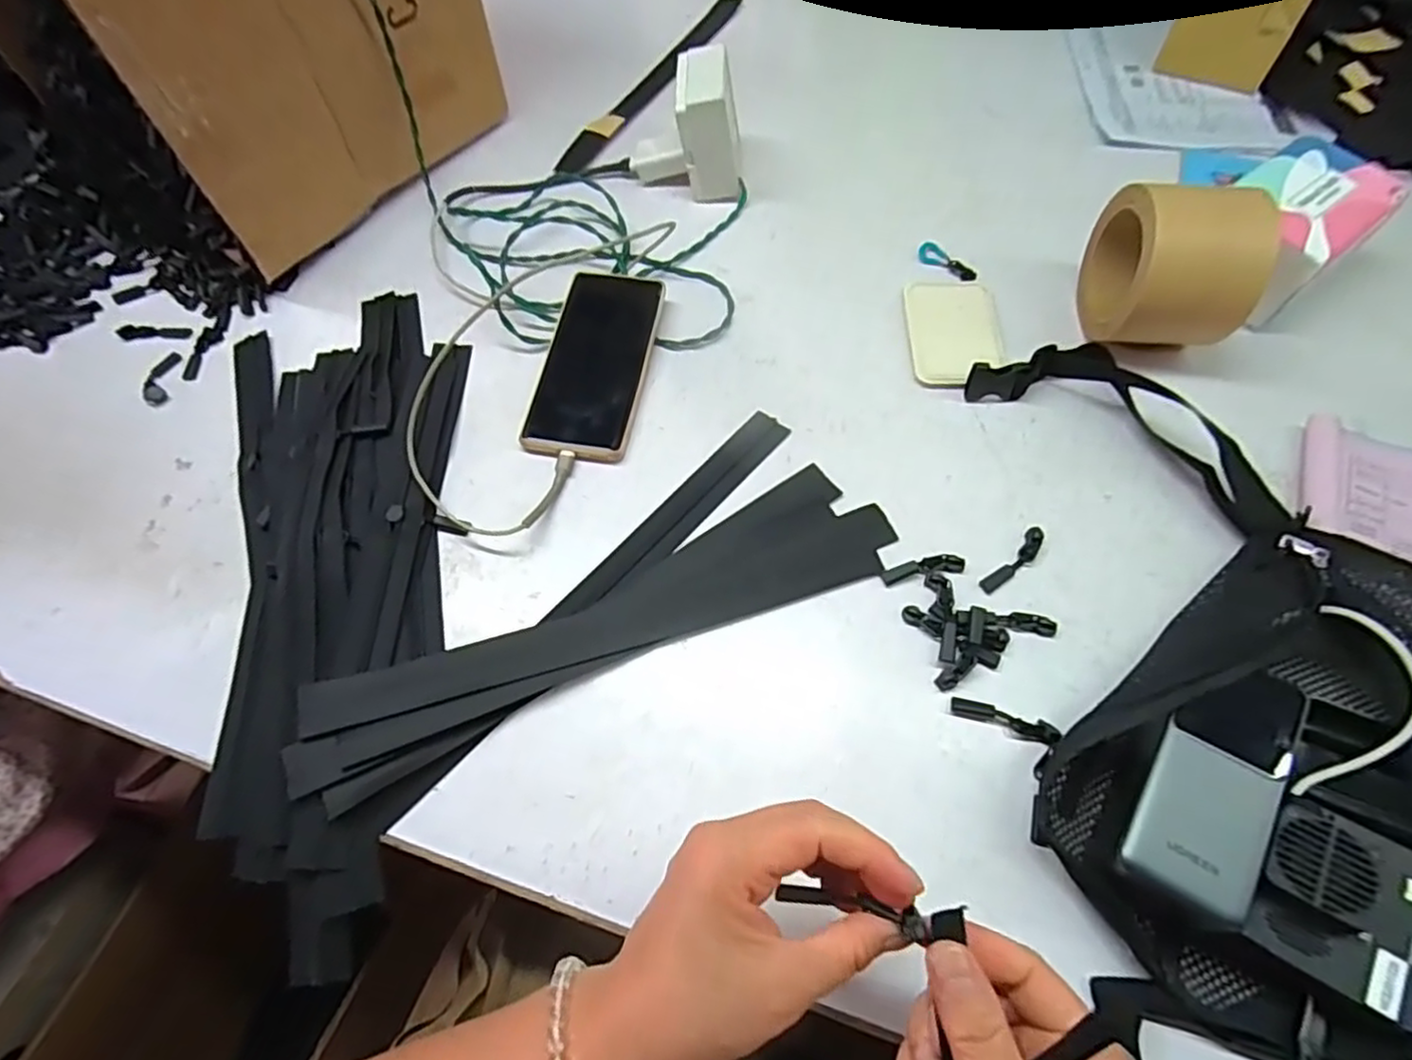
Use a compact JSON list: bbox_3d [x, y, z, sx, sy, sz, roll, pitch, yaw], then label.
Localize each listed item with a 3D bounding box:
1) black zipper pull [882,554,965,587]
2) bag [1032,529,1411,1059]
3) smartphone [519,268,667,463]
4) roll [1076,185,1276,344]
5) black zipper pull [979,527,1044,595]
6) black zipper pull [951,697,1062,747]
[{"bbox_3d":[0.140,0.025,0.426,0.052,0.005,0.013,-10,63,-3],"label":"black zipper pull"},{"bbox_3d":[0.317,0.133,0.338,0.282,0.055,0.201,-36,67,-15],"label":"bag"},{"bbox_3d":[-0.083,-0.131,0.504,0.076,0.018,0.169,9,69,5],"label":"smartphone"},{"bbox_3d":[0.331,-0.189,0.476,0.078,0.111,0.107,3,63,4],"label":"roll"},{"bbox_3d":[0.200,0.020,0.429,0.059,0.004,0.014,-42,68,-18],"label":"black zipper pull"},{"bbox_3d":[0.172,0.109,0.381,0.057,0.006,0.012,16,64,10],"label":"black zipper pull"}]

